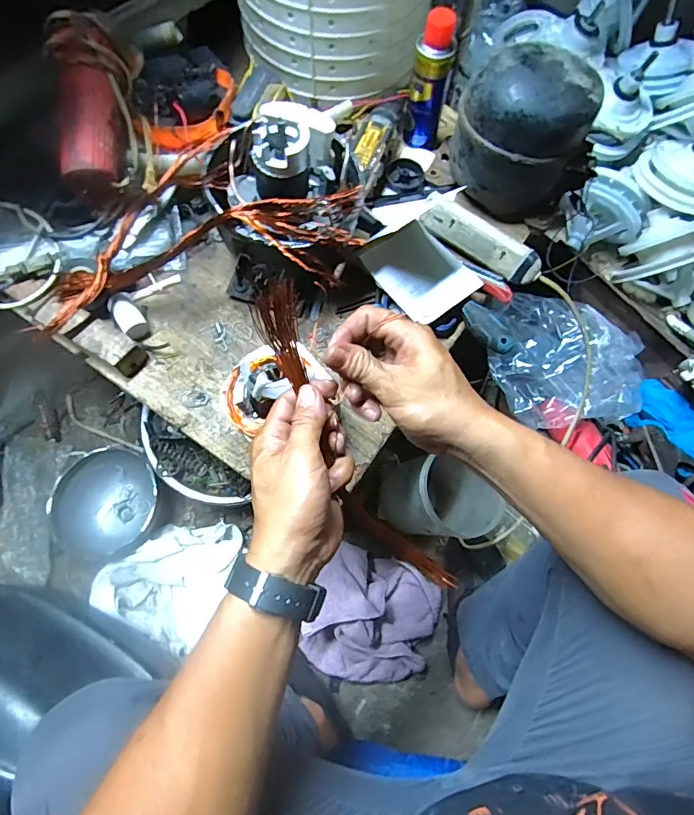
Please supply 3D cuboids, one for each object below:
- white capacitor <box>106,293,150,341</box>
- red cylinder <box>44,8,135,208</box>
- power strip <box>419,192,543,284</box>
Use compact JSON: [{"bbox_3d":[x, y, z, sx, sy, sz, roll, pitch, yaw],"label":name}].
[{"bbox_3d":[-0.270,-0.113,0.570,0.031,0.025,0.057,-34,75,-14],"label":"white capacitor"},{"bbox_3d":[-0.301,-0.352,0.542,0.084,0.068,0.225,-6,85,-5],"label":"red cylinder"},{"bbox_3d":[0.180,-0.225,0.618,0.173,0.048,0.027,35,32,10],"label":"power strip"}]

